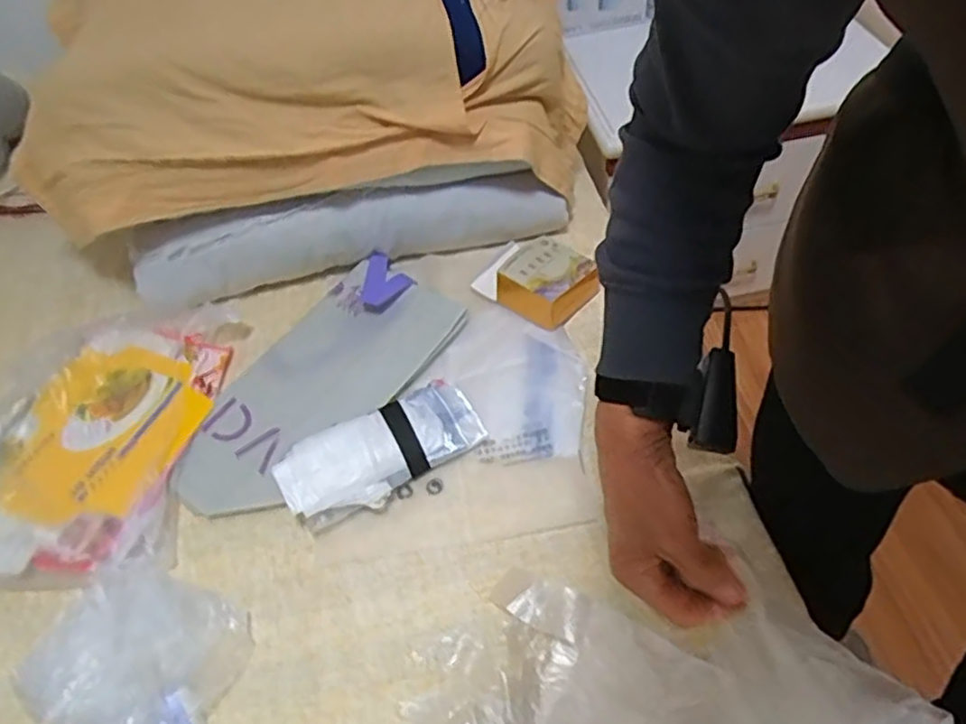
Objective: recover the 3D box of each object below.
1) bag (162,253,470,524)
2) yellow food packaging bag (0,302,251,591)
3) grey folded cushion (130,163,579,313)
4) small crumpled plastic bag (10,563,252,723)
[{"bbox_3d":[-0.190,0.013,0.769,0.184,0.028,0.357,29,59,26],"label":"bag"},{"bbox_3d":[-0.424,0.074,0.744,0.243,0.042,0.339,0,50,6],"label":"yellow food packaging bag"},{"bbox_3d":[-0.163,-0.147,0.844,0.532,0.125,0.055,-7,50,0],"label":"grey folded cushion"},{"bbox_3d":[-0.310,0.263,0.611,0.185,0.029,0.150,17,54,19],"label":"small crumpled plastic bag"}]

